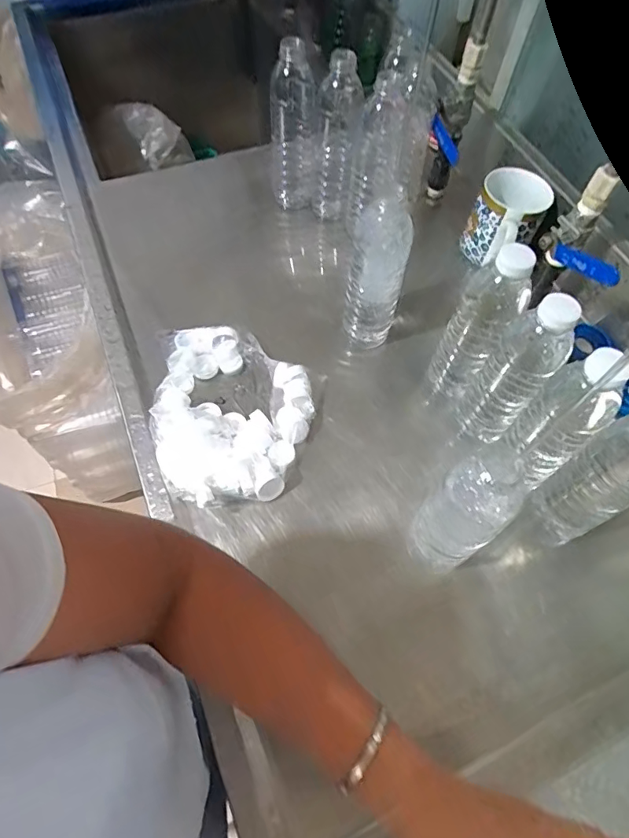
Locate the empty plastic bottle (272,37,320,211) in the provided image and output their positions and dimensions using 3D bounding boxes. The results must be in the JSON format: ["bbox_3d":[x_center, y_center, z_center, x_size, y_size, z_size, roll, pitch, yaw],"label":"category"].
[{"bbox_3d":[-0.027,-0.391,0.675,0.065,0.205,0.054,3,61,-1],"label":"empty plastic bottle"}]

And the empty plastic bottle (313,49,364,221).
[{"bbox_3d":[0.032,-0.367,0.655,0.056,0.207,0.062,7,61,1],"label":"empty plastic bottle"}]

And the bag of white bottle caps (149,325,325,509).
[{"bbox_3d":[-0.095,-0.010,0.553,0.198,0.048,0.224,3,61,-1],"label":"bag of white bottle caps"}]

